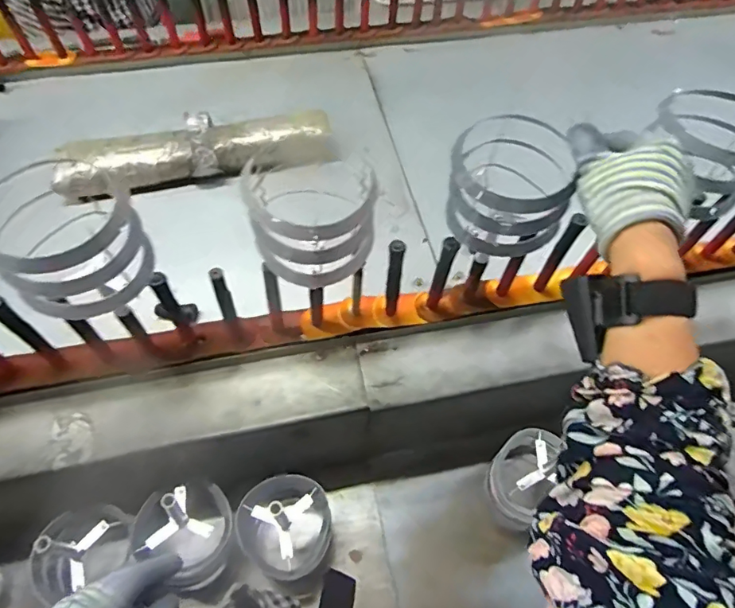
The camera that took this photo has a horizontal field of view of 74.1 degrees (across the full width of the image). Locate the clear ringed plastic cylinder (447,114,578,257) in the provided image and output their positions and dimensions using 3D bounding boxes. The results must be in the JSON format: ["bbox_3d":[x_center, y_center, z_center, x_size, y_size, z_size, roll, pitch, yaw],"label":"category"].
[{"bbox_3d":[0.135,-0.114,0.461,0.105,0.085,0.107,20,64,12],"label":"clear ringed plastic cylinder"}]

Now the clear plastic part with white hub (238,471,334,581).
[{"bbox_3d":[-0.098,0.282,0.624,0.105,0.123,0.113,-1,61,1],"label":"clear plastic part with white hub"}]

